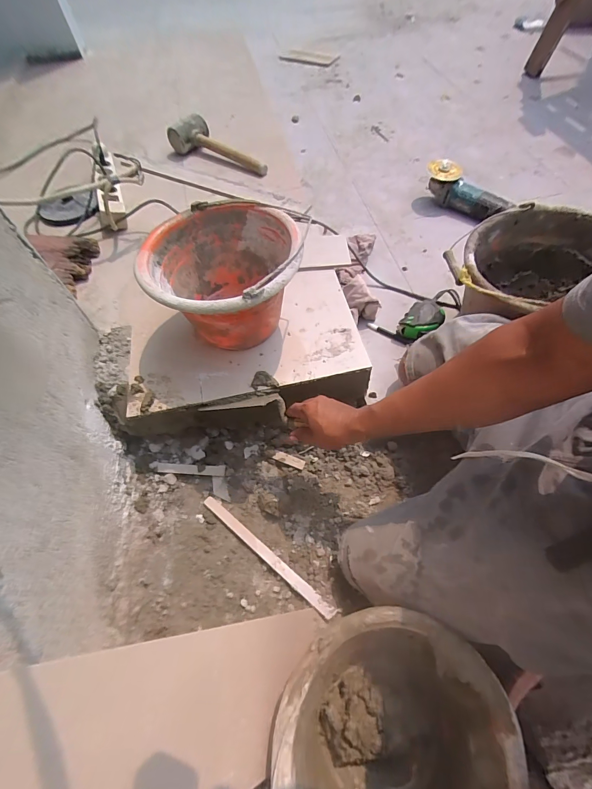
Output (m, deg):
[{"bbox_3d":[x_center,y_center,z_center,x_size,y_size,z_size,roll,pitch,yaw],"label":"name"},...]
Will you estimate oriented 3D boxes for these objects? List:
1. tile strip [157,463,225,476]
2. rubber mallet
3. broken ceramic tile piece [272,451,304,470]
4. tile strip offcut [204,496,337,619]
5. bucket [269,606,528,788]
[{"bbox_3d":[-0.205,0.148,0.681,0.127,0.007,0.021,4,87,-10],"label":"tile strip"},{"bbox_3d":[-0.205,-0.697,0.962,0.300,0.079,0.090,21,63,15],"label":"rubber mallet"},{"bbox_3d":[-0.013,0.132,0.698,0.063,0.004,0.018,21,69,3],"label":"broken ceramic tile piece"},{"bbox_3d":[-0.055,0.279,0.612,0.294,0.006,0.018,34,67,21],"label":"tile strip offcut"},{"bbox_3d":[0.105,0.401,0.411,0.237,0.172,0.251,-1,60,2],"label":"bucket"}]

